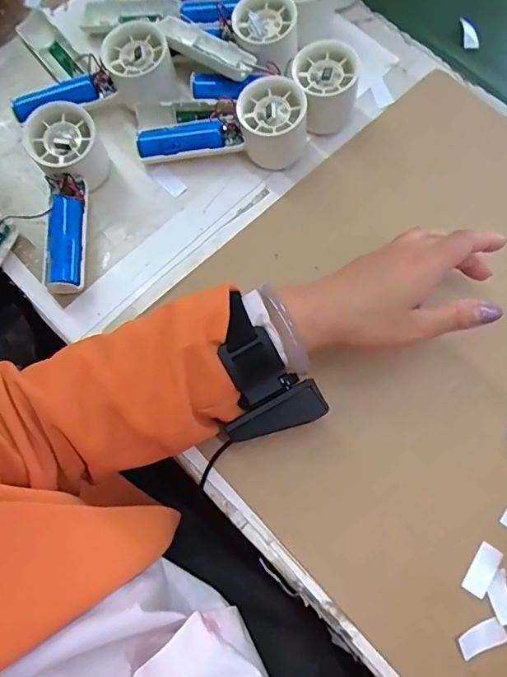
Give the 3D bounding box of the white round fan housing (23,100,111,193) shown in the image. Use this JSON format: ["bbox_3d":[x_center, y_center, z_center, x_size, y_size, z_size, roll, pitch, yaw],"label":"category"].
[{"bbox_3d":[-0.158,-0.158,0.416,0.053,0.061,0.055,1,74,-2],"label":"white round fan housing"}]

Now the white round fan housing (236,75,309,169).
[{"bbox_3d":[0.017,-0.186,0.424,0.056,0.057,0.048,31,75,7],"label":"white round fan housing"}]

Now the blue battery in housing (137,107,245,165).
[{"bbox_3d":[-0.056,-0.177,0.431,0.090,0.030,0.035,-6,74,-4],"label":"blue battery in housing"}]

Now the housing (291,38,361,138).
[{"bbox_3d":[0.063,-0.220,0.435,0.060,0.055,0.064,18,74,3],"label":"housing"}]

